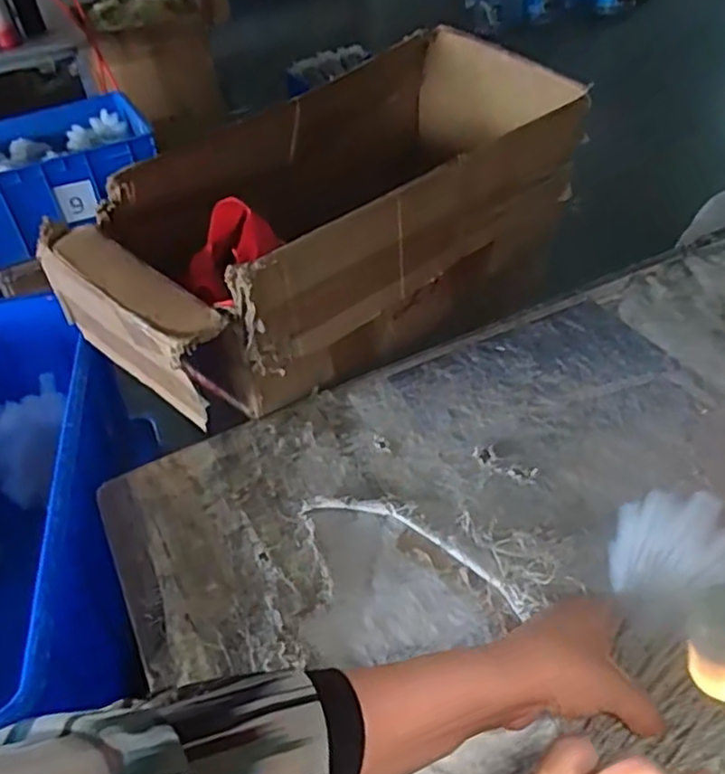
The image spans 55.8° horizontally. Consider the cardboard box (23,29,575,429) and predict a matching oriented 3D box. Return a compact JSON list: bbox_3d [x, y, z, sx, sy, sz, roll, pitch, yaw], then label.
[{"bbox_3d":[-0.032,-0.178,0.760,0.551,0.214,0.275,-28,45,-22],"label":"cardboard box"}]

